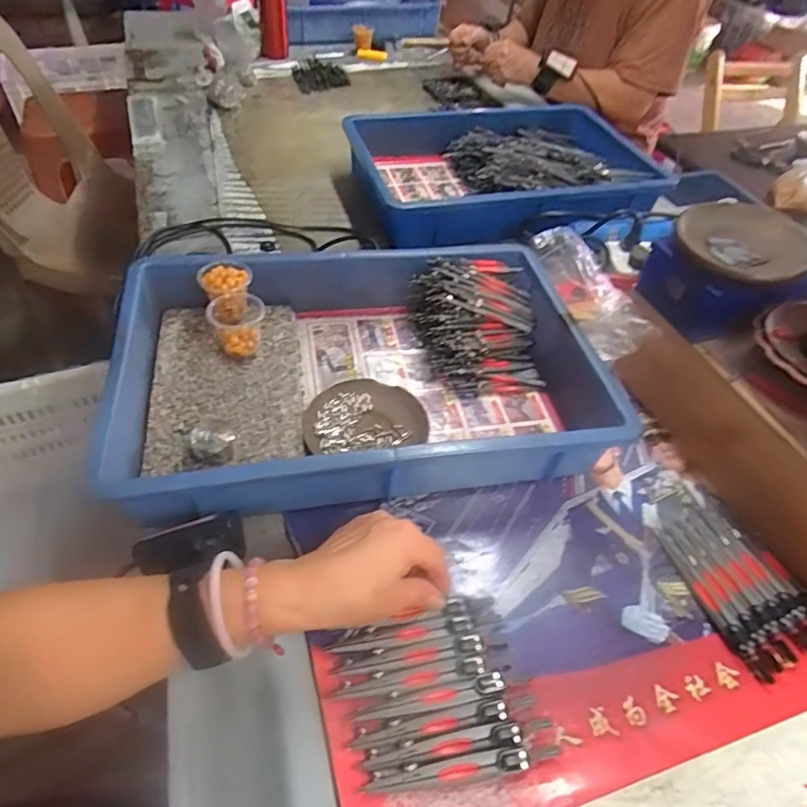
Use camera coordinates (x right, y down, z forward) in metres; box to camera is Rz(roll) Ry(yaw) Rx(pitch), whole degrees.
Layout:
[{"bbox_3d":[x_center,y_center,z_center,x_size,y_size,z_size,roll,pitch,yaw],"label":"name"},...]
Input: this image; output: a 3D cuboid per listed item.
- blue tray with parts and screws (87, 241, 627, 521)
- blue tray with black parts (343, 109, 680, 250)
[{"bbox_3d":[-0.033,-0.036,0.531,0.432,0.079,0.289,-6,49,-12],"label":"blue tray with parts and screws"},{"bbox_3d":[0.151,-0.350,0.830,0.432,0.079,0.292,-9,50,-13],"label":"blue tray with black parts"}]

